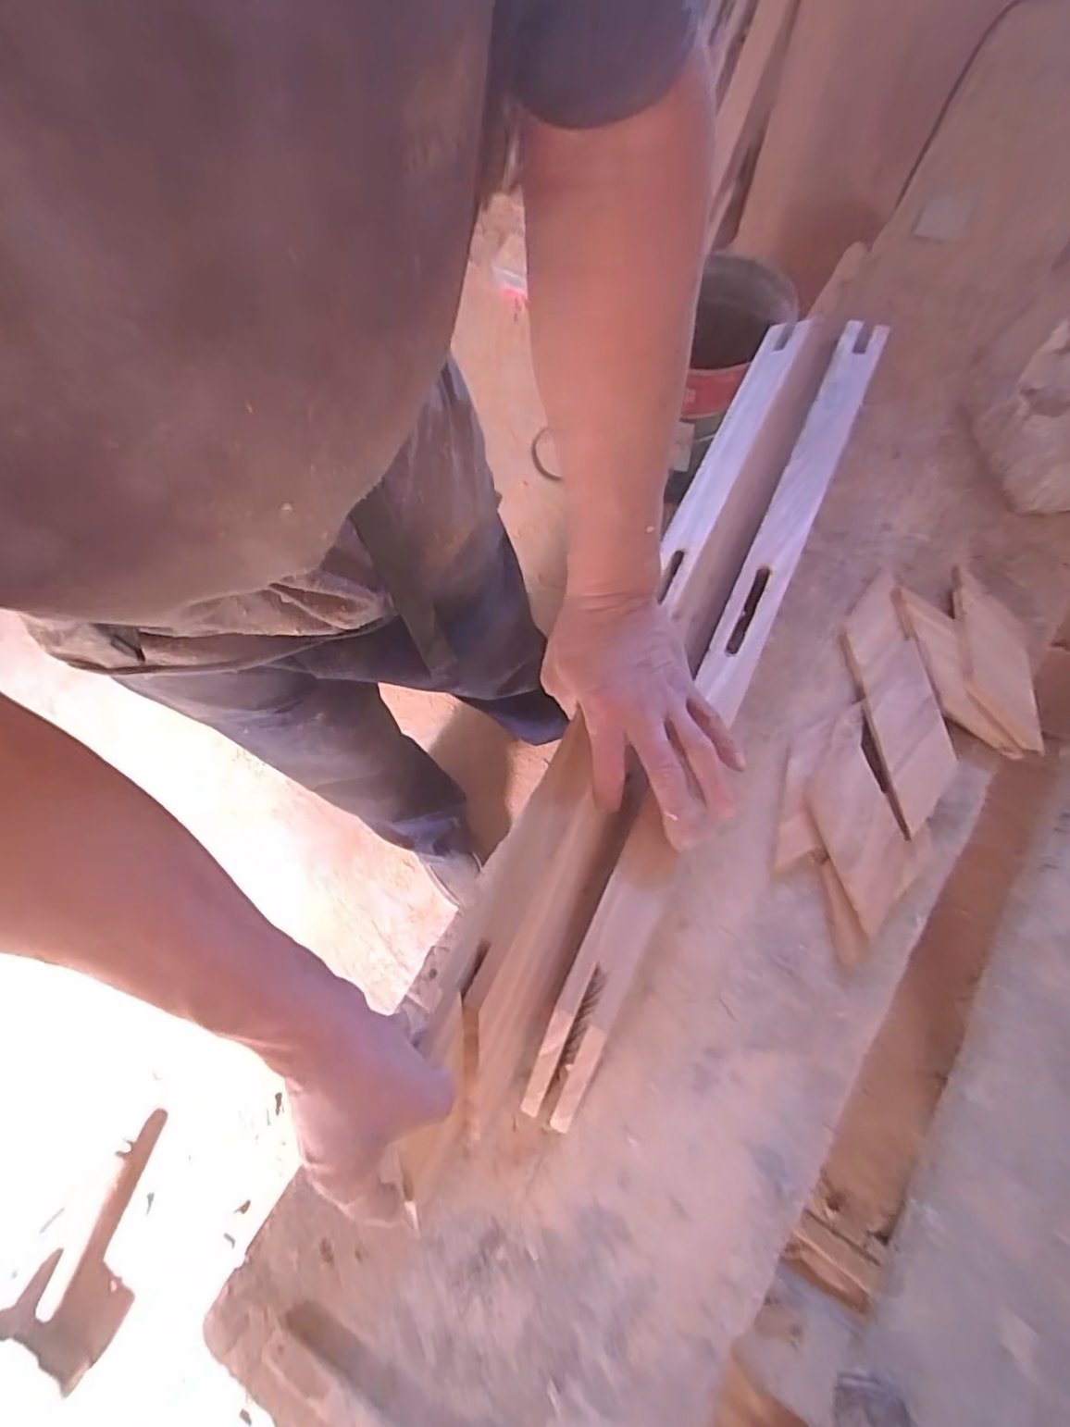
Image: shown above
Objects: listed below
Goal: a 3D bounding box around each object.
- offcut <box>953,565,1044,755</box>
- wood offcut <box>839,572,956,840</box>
[{"bbox_3d":[0.382,-0.050,0.534,0.056,0.011,0.159,5,71,8],"label":"offcut"},{"bbox_3d":[0.301,-0.018,0.532,0.059,0.012,0.223,-4,70,4],"label":"wood offcut"}]

